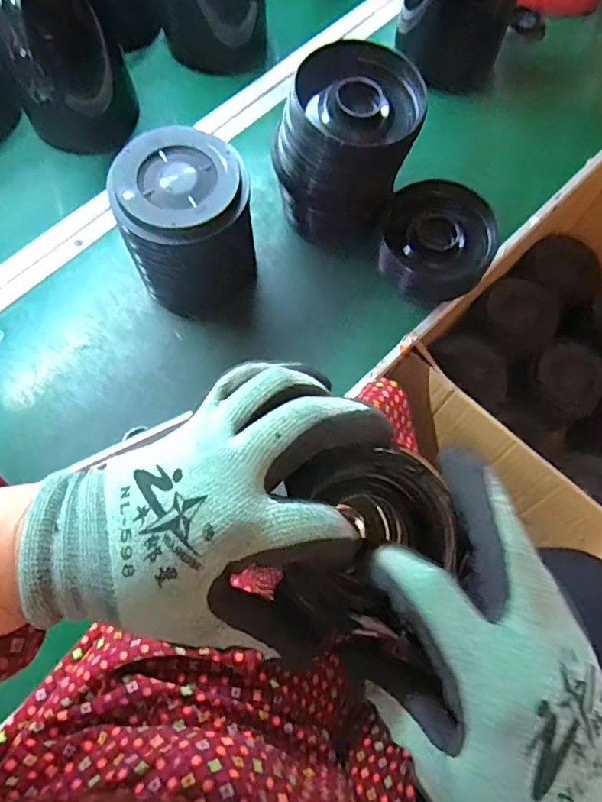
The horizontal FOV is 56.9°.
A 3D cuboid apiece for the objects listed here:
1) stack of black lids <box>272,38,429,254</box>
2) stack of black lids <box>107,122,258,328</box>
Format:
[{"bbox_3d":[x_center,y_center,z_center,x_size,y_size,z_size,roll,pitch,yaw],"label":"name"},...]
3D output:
[{"bbox_3d":[0.046,-0.252,0.573,0.129,0.167,0.113,30,74,8],"label":"stack of black lids"},{"bbox_3d":[-0.111,-0.165,0.556,0.125,0.152,0.125,7,72,1],"label":"stack of black lids"}]

